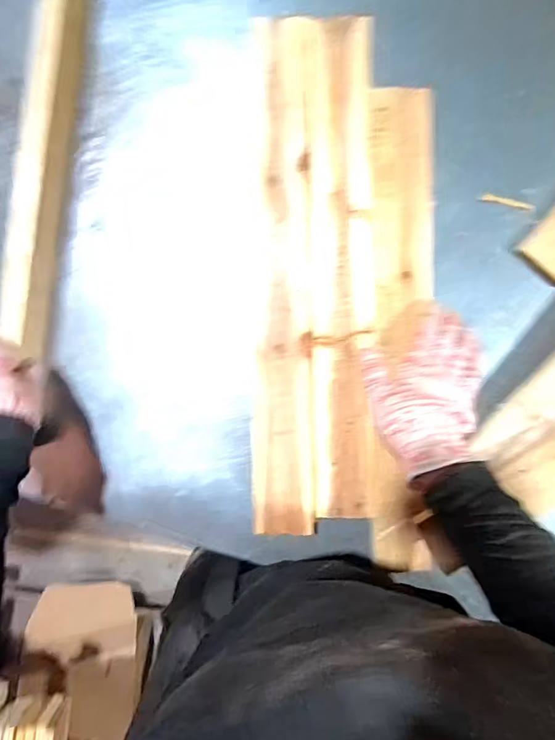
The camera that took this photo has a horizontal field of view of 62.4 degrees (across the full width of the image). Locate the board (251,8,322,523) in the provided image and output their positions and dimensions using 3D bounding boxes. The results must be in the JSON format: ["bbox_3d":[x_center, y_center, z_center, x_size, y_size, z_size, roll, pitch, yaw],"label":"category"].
[{"bbox_3d":[0.012,-0.086,0.457,0.065,0.020,0.495,0,92,1],"label":"board"}]

